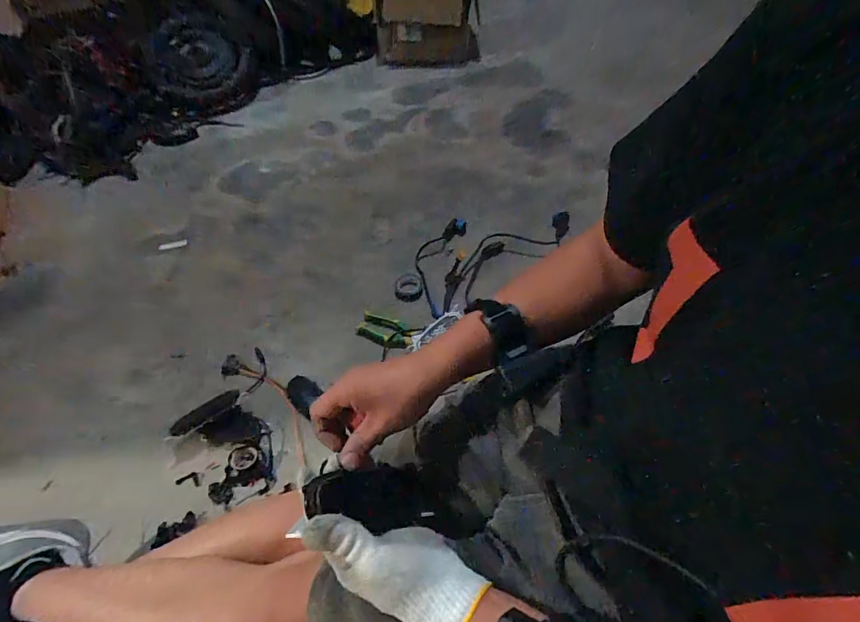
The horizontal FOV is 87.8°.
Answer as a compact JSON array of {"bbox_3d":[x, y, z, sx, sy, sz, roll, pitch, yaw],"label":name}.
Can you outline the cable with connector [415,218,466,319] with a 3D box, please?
[{"bbox_3d":[0.015,-0.126,1.076,0.094,0.032,0.286,11,53,7],"label":"cable with connector"}]

